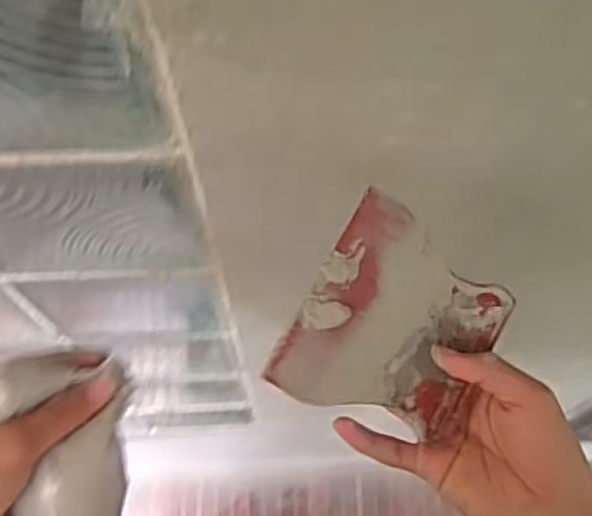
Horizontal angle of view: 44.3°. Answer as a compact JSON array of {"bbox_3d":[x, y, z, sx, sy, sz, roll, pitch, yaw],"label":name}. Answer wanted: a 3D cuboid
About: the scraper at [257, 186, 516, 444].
[{"bbox_3d":[0.058,0.039,0.405,0.104,0.006,0.119,31,76,-6],"label":"scraper"}]

